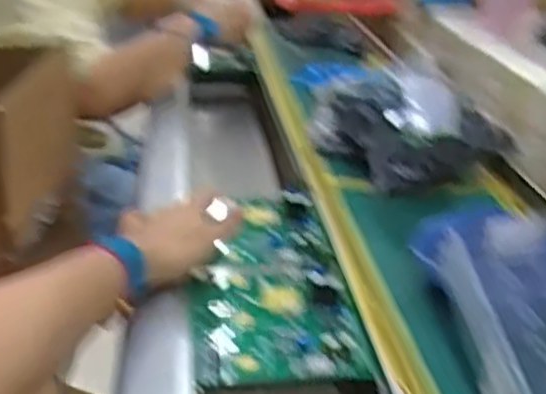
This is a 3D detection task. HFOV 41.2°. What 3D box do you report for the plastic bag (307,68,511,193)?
[{"bbox_3d":[0.140,-0.077,0.780,0.136,0.102,0.177,-10,23,-27],"label":"plastic bag"}]

